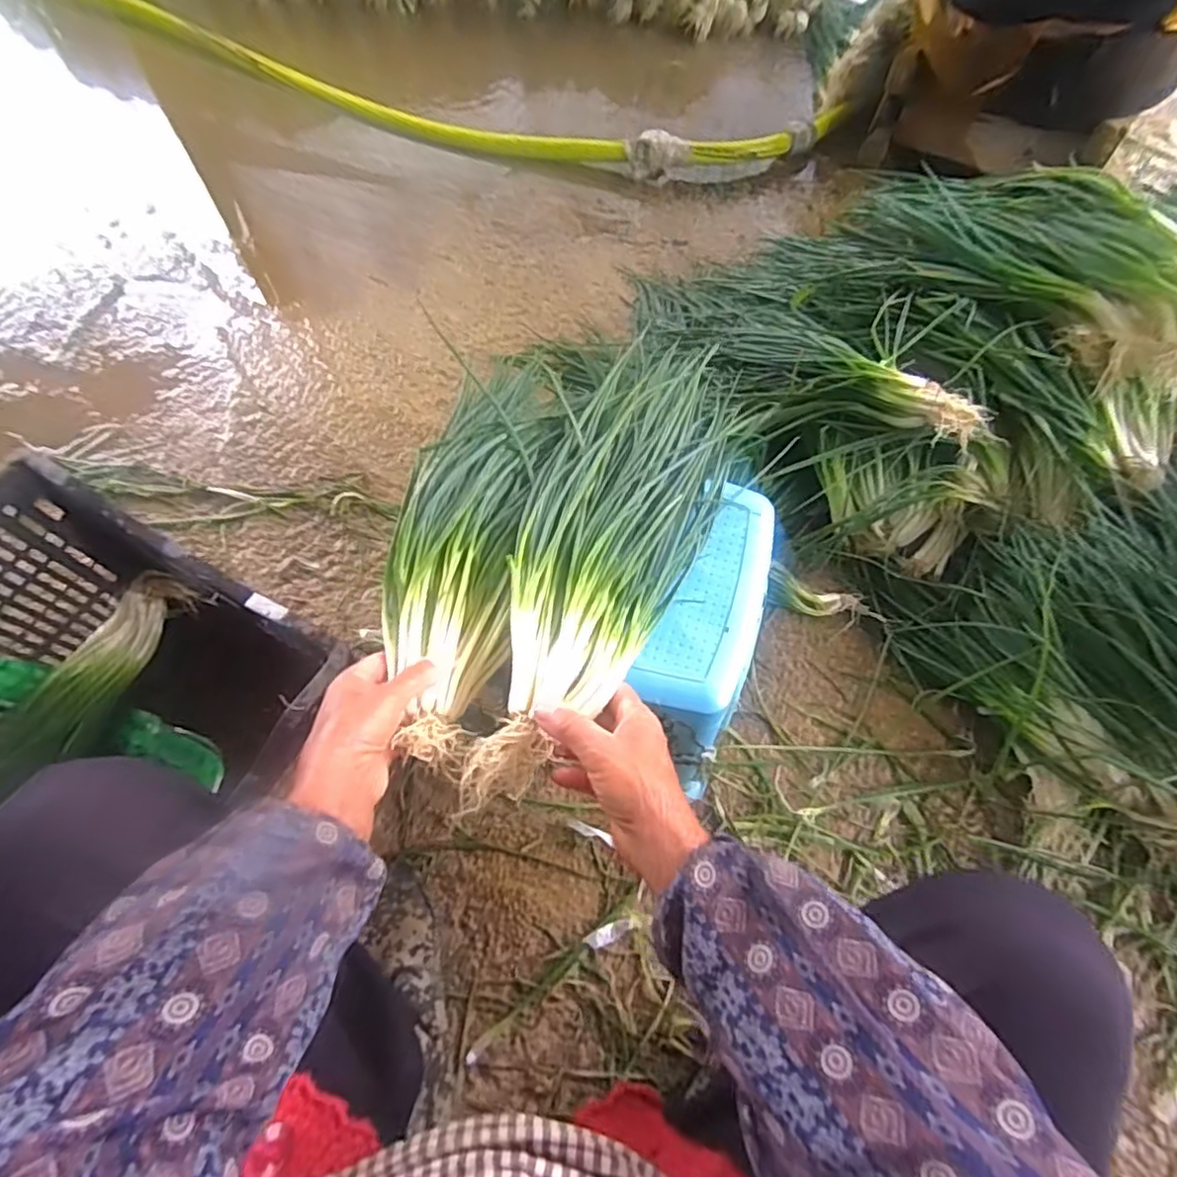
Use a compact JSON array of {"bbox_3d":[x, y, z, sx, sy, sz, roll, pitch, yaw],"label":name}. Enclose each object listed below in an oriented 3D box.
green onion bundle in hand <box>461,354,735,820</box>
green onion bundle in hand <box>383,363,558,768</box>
[{"bbox_3d":[0.017,-0.043,0.508,0.140,0.041,0.422,19,62,6],"label":"green onion bundle in hand"},{"bbox_3d":[-0.092,-0.053,0.511,0.104,0.043,0.365,7,65,1],"label":"green onion bundle in hand"}]

